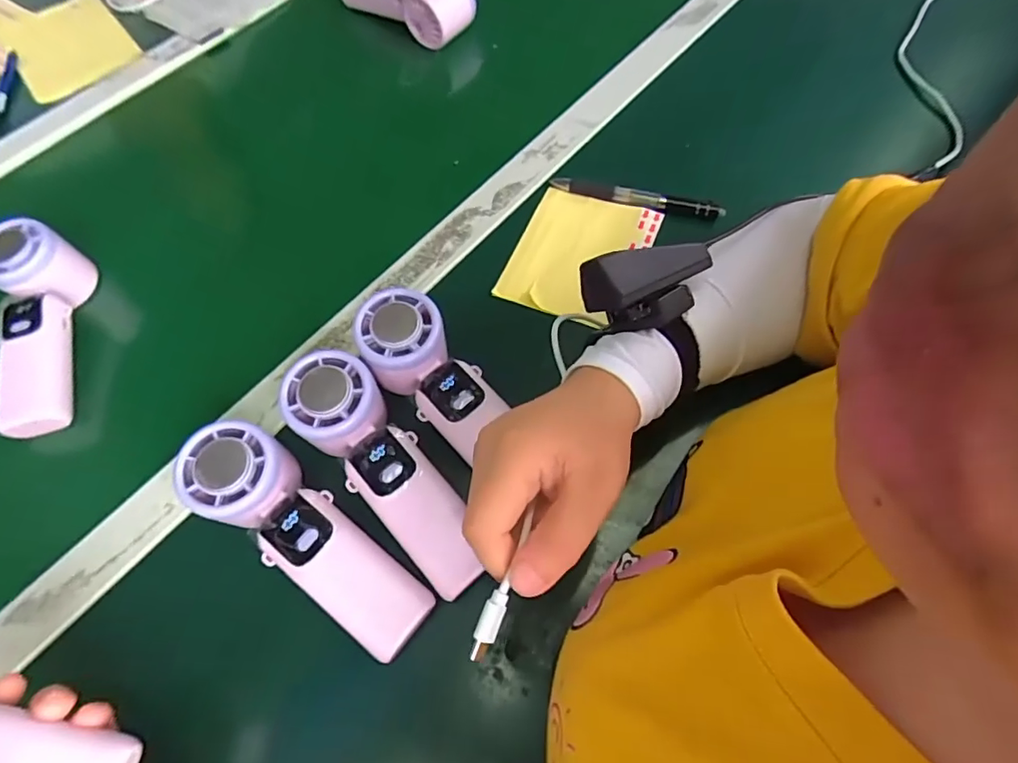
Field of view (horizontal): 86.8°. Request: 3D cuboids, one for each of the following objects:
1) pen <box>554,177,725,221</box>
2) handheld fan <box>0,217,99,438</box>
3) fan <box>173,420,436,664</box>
[{"bbox_3d":[0.102,-0.150,0.436,0.136,0.014,0.013,17,64,13],"label":"pen"},{"bbox_3d":[-0.352,-0.043,0.399,0.053,0.055,0.163,-19,62,-6],"label":"handheld fan"},{"bbox_3d":[-0.119,0.090,0.312,0.168,0.036,0.056,40,70,5],"label":"fan"}]

